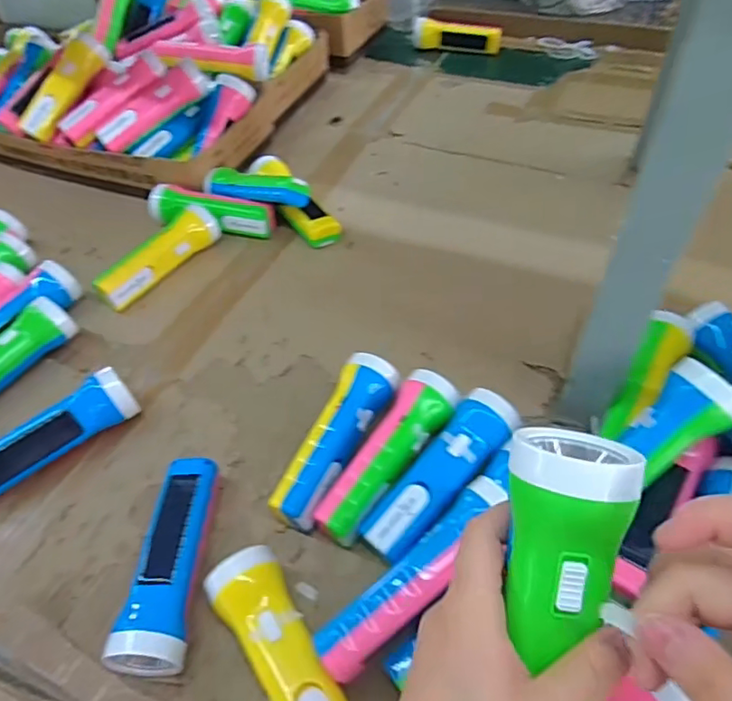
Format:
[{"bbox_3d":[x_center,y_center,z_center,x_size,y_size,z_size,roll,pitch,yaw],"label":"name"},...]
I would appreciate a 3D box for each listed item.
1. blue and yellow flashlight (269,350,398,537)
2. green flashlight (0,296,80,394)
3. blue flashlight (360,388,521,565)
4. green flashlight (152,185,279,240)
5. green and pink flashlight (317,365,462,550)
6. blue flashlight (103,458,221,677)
[{"bbox_3d":[-0.024,0.083,0.501,0.052,0.061,0.167,18,53,18],"label":"blue and yellow flashlight"},{"bbox_3d":[-0.388,0.014,0.592,0.043,0.052,0.166,31,60,24],"label":"green flashlight"},{"bbox_3d":[0.062,0.106,0.473,0.053,0.056,0.167,36,60,29],"label":"blue flashlight"},{"bbox_3d":[-0.206,-0.178,0.735,0.164,0.048,0.051,7,53,9],"label":"green flashlight"},{"bbox_3d":[0.023,0.093,0.486,0.053,0.059,0.164,25,55,23],"label":"green and pink flashlight"},{"bbox_3d":[-0.153,0.165,0.445,0.049,0.044,0.163,-1,52,2],"label":"blue flashlight"}]

